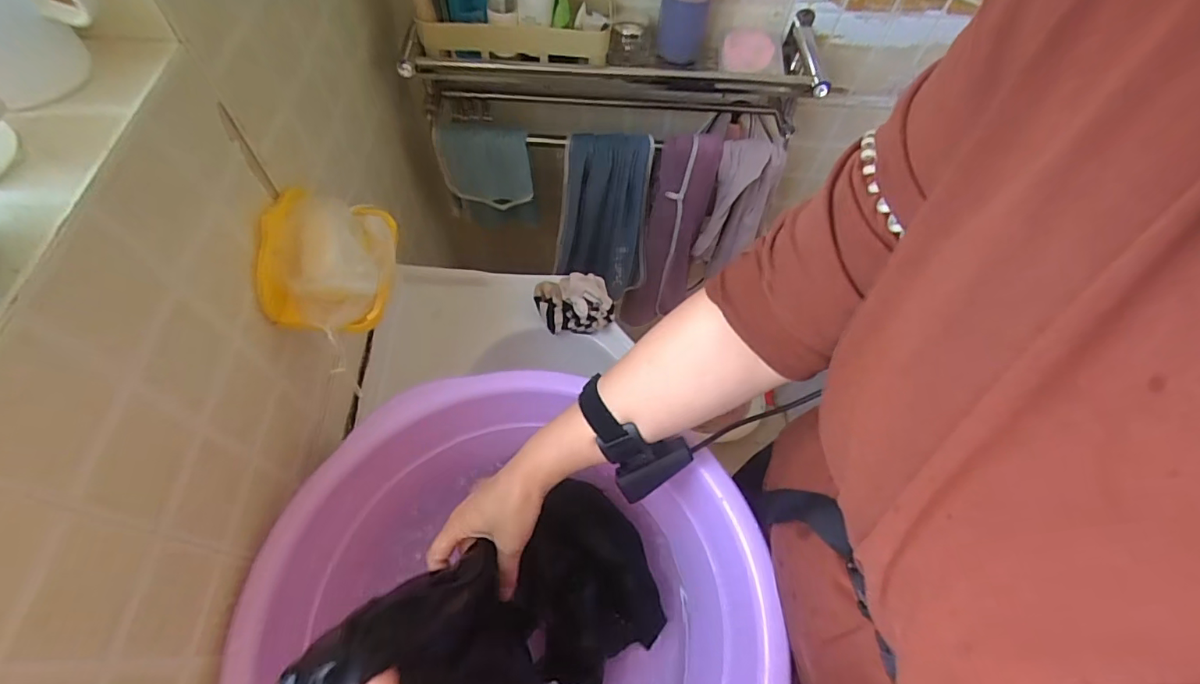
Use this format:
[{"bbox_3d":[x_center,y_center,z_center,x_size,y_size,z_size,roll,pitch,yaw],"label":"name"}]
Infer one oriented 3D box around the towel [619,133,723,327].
[{"bbox_3d":[0.131,-0.178,1.000,0.121,0.463,0.064,13,60,4],"label":"towel"}]

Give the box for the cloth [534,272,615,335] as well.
[{"bbox_3d":[-0.037,-0.060,0.748,0.114,0.049,0.085,4,60,-2],"label":"cloth"}]

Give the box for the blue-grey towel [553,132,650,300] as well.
[{"bbox_3d":[0.011,-0.210,0.921,0.159,0.313,0.086,13,60,4],"label":"blue-grey towel"}]

